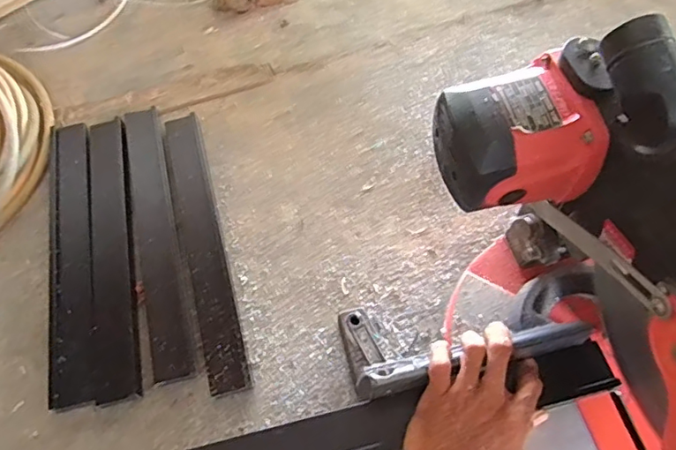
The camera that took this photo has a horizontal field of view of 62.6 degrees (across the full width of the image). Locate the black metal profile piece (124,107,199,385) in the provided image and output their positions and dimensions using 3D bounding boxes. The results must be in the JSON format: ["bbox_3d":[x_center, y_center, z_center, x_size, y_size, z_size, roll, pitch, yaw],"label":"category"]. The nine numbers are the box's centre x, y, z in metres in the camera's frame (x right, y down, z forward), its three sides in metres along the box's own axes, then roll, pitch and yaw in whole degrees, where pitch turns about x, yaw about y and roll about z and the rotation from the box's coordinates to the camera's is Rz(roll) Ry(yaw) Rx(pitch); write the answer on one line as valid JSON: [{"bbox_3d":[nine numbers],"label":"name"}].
[{"bbox_3d":[-0.222,0.004,0.682,0.046,0.021,0.382,-14,62,-7],"label":"black metal profile piece"}]

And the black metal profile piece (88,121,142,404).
[{"bbox_3d":[-0.273,0.022,0.675,0.049,0.012,0.381,-12,62,-6],"label":"black metal profile piece"}]

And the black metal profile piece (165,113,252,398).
[{"bbox_3d":[-0.165,0.017,0.674,0.047,0.019,0.376,-14,62,-7],"label":"black metal profile piece"}]

